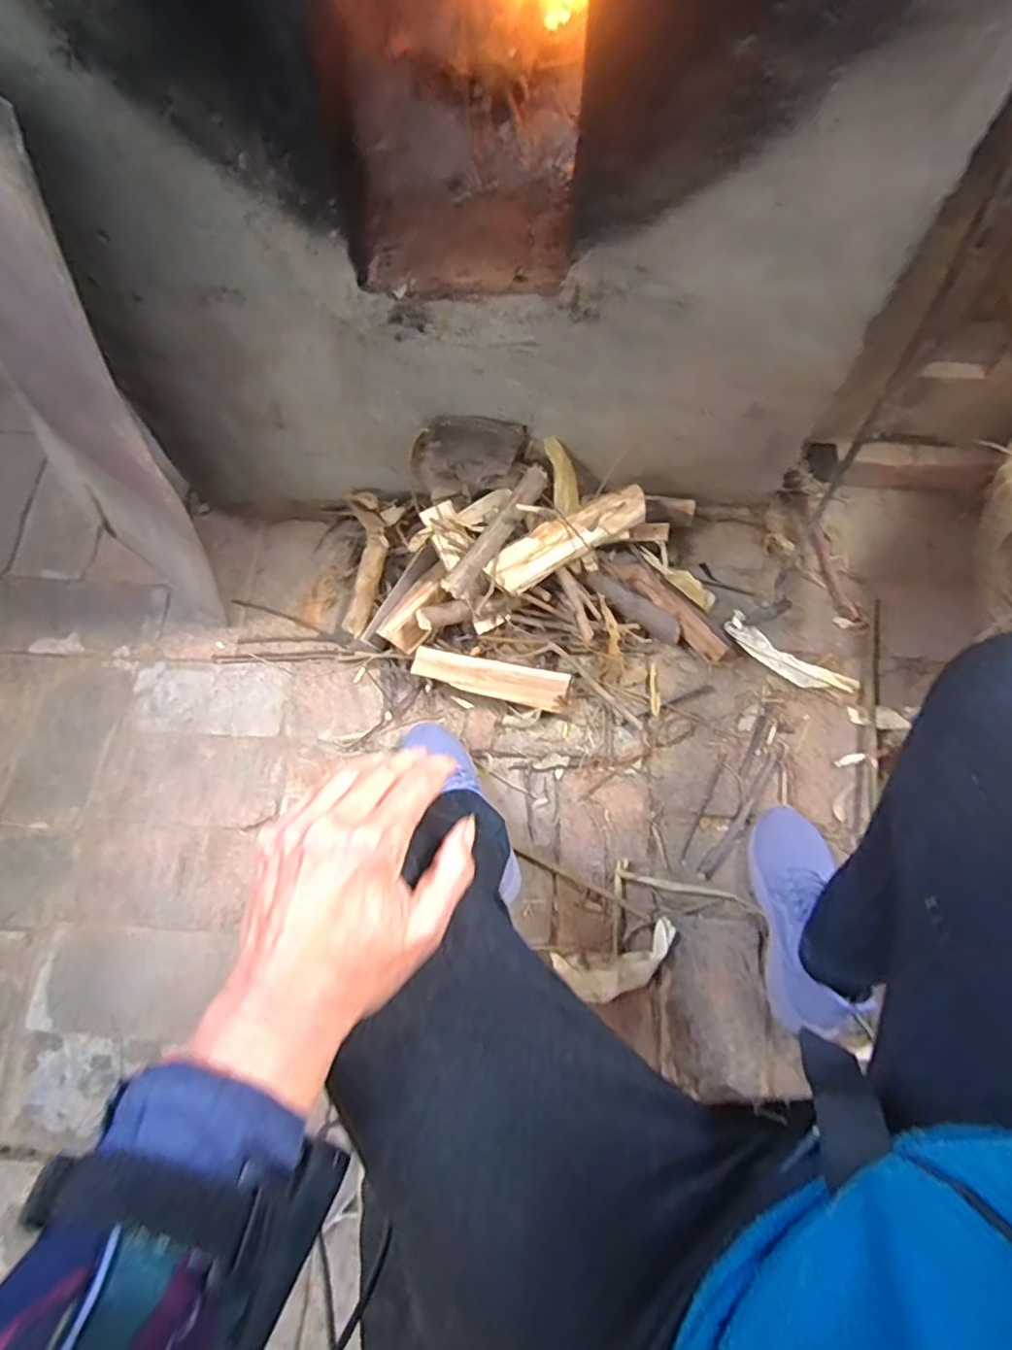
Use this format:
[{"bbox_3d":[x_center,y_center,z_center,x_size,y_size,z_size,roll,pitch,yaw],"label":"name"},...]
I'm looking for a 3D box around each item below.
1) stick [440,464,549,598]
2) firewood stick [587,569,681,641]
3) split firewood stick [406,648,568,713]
[{"bbox_3d":[-0.009,-0.185,0.815,0.032,0.020,0.204,32,73,13],"label":"stick"},{"bbox_3d":[0.173,-0.093,0.859,0.145,0.022,0.029,35,75,-3],"label":"firewood stick"},{"bbox_3d":[-0.021,0.006,0.841,0.199,0.032,0.047,12,69,6],"label":"split firewood stick"}]

